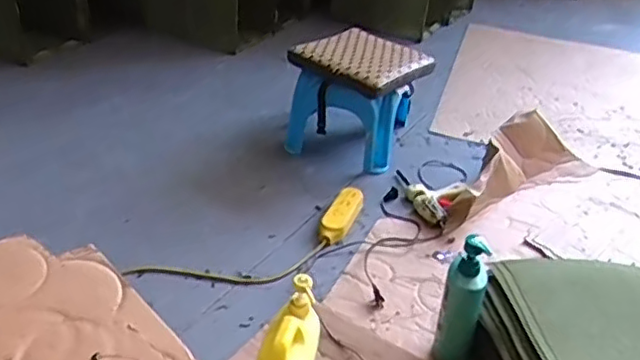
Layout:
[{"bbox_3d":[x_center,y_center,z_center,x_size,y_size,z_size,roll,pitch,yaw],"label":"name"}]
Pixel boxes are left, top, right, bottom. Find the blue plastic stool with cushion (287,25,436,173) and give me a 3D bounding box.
[{"bbox_3d":[0.104,-0.219,1.712,0.317,0.269,0.322,23,37,25],"label":"blue plastic stool with cushion"}]

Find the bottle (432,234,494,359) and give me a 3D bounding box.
[{"bbox_3d":[0.239,0.212,1.083,0.068,0.257,0.071,16,35,16],"label":"bottle"}]

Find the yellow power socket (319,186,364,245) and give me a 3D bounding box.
[{"bbox_3d":[0.049,0.077,1.474,0.066,0.032,0.204,16,34,15],"label":"yellow power socket"}]

